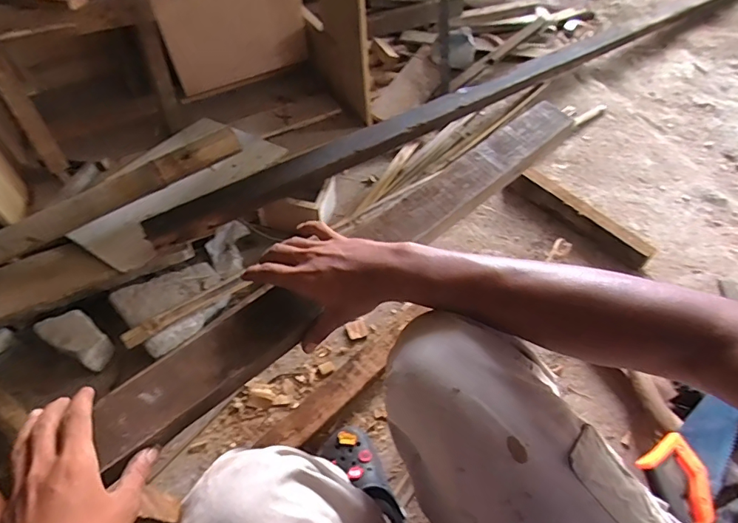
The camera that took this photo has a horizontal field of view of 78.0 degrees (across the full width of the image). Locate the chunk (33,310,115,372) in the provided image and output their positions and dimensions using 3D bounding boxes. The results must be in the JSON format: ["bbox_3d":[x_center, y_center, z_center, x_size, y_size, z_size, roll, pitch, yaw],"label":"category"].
[{"bbox_3d":[-0.590,0.148,0.922,0.161,0.052,0.081,35,60,0],"label":"chunk"}]

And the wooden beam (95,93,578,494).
[{"bbox_3d":[0.015,-0.021,0.526,0.686,0.028,0.081,-37,60,-24],"label":"wooden beam"}]

